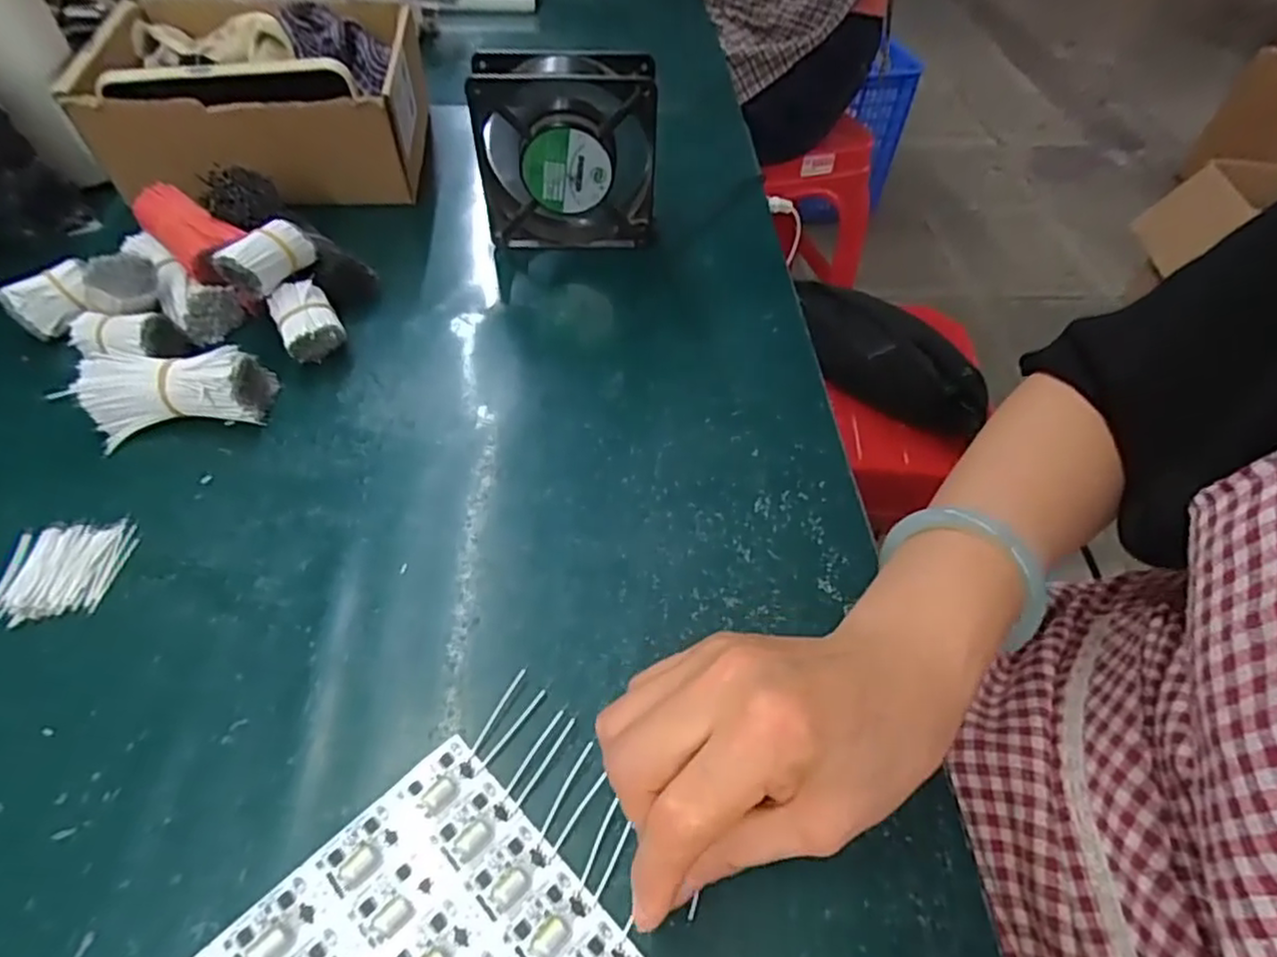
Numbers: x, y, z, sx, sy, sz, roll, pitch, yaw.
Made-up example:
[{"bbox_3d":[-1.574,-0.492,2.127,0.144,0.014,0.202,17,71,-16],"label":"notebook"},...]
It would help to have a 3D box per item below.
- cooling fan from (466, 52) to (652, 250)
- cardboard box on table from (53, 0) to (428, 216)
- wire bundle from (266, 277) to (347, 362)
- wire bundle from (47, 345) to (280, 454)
[{"bbox_3d":[-0.049,-0.221,0.474,0.122,0.120,0.042,2,51,0],"label":"cooling fan"},{"bbox_3d":[-0.297,-0.311,0.552,0.228,0.100,0.188,-2,51,-4],"label":"cardboard box on table"},{"bbox_3d":[-0.205,-0.096,0.425,0.034,0.032,0.046,-24,56,-20],"label":"wire bundle"},{"bbox_3d":[-0.264,-0.049,0.385,0.098,0.033,0.044,-2,51,-3],"label":"wire bundle"}]

